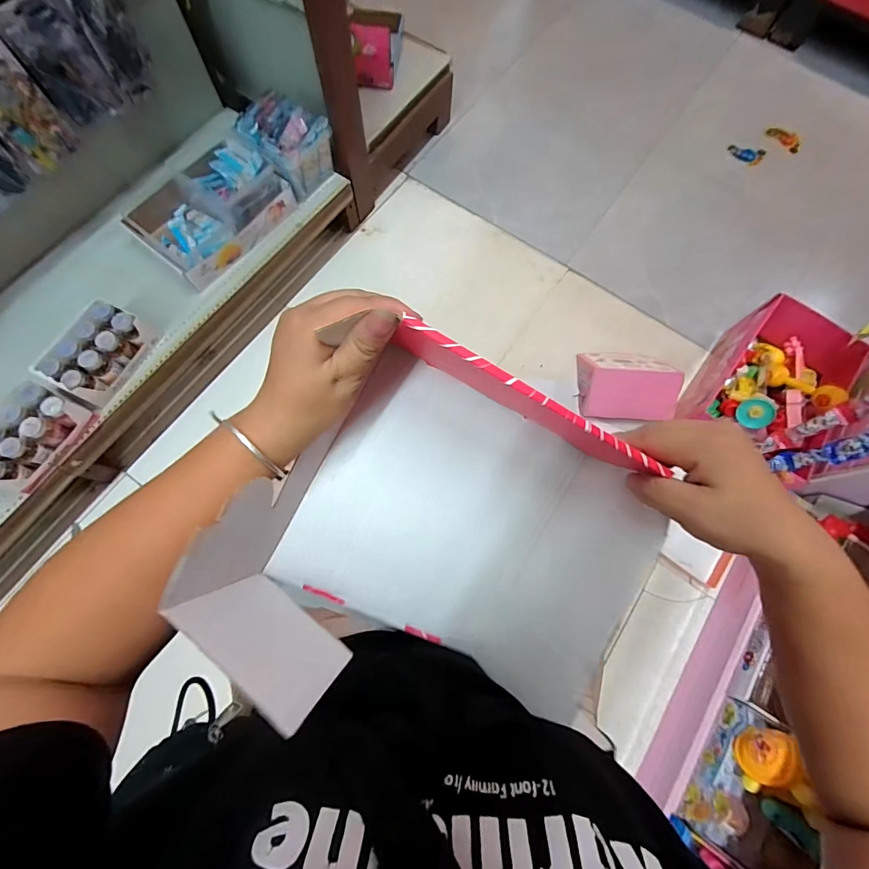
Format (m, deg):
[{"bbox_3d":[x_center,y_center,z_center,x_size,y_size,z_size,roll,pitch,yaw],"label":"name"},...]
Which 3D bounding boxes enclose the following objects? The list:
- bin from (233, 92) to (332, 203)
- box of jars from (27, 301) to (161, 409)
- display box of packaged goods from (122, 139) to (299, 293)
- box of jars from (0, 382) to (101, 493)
[{"bbox_3d":[-0.368,-0.713,1.008,0.173,0.140,0.168,38,76,10],"label":"bin"},{"bbox_3d":[-0.720,-0.175,0.895,0.101,0.109,0.205,28,74,7],"label":"box of jars"},{"bbox_3d":[-0.548,-0.548,0.999,0.247,0.089,0.340,35,75,9],"label":"display box of packaged goods"},{"bbox_3d":[-0.831,0.004,0.835,0.133,0.093,0.207,23,74,5],"label":"box of jars"}]

